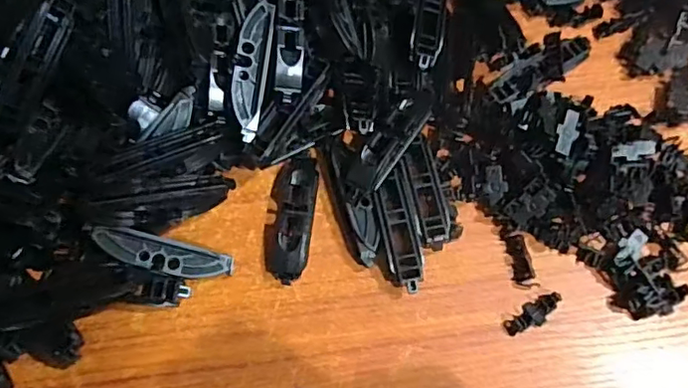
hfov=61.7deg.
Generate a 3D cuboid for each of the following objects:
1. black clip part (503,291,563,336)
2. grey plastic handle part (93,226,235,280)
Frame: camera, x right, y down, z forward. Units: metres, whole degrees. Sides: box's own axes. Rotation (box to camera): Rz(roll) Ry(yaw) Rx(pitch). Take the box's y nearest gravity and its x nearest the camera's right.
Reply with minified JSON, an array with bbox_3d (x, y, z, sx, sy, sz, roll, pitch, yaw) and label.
[{"bbox_3d":[0.107,0.067,0.323,0.036,0.007,0.014,-29,73,-10],"label":"black clip part"},{"bbox_3d":[-0.099,0.034,0.317,0.074,0.005,0.018,18,83,-18],"label":"grey plastic handle part"}]

